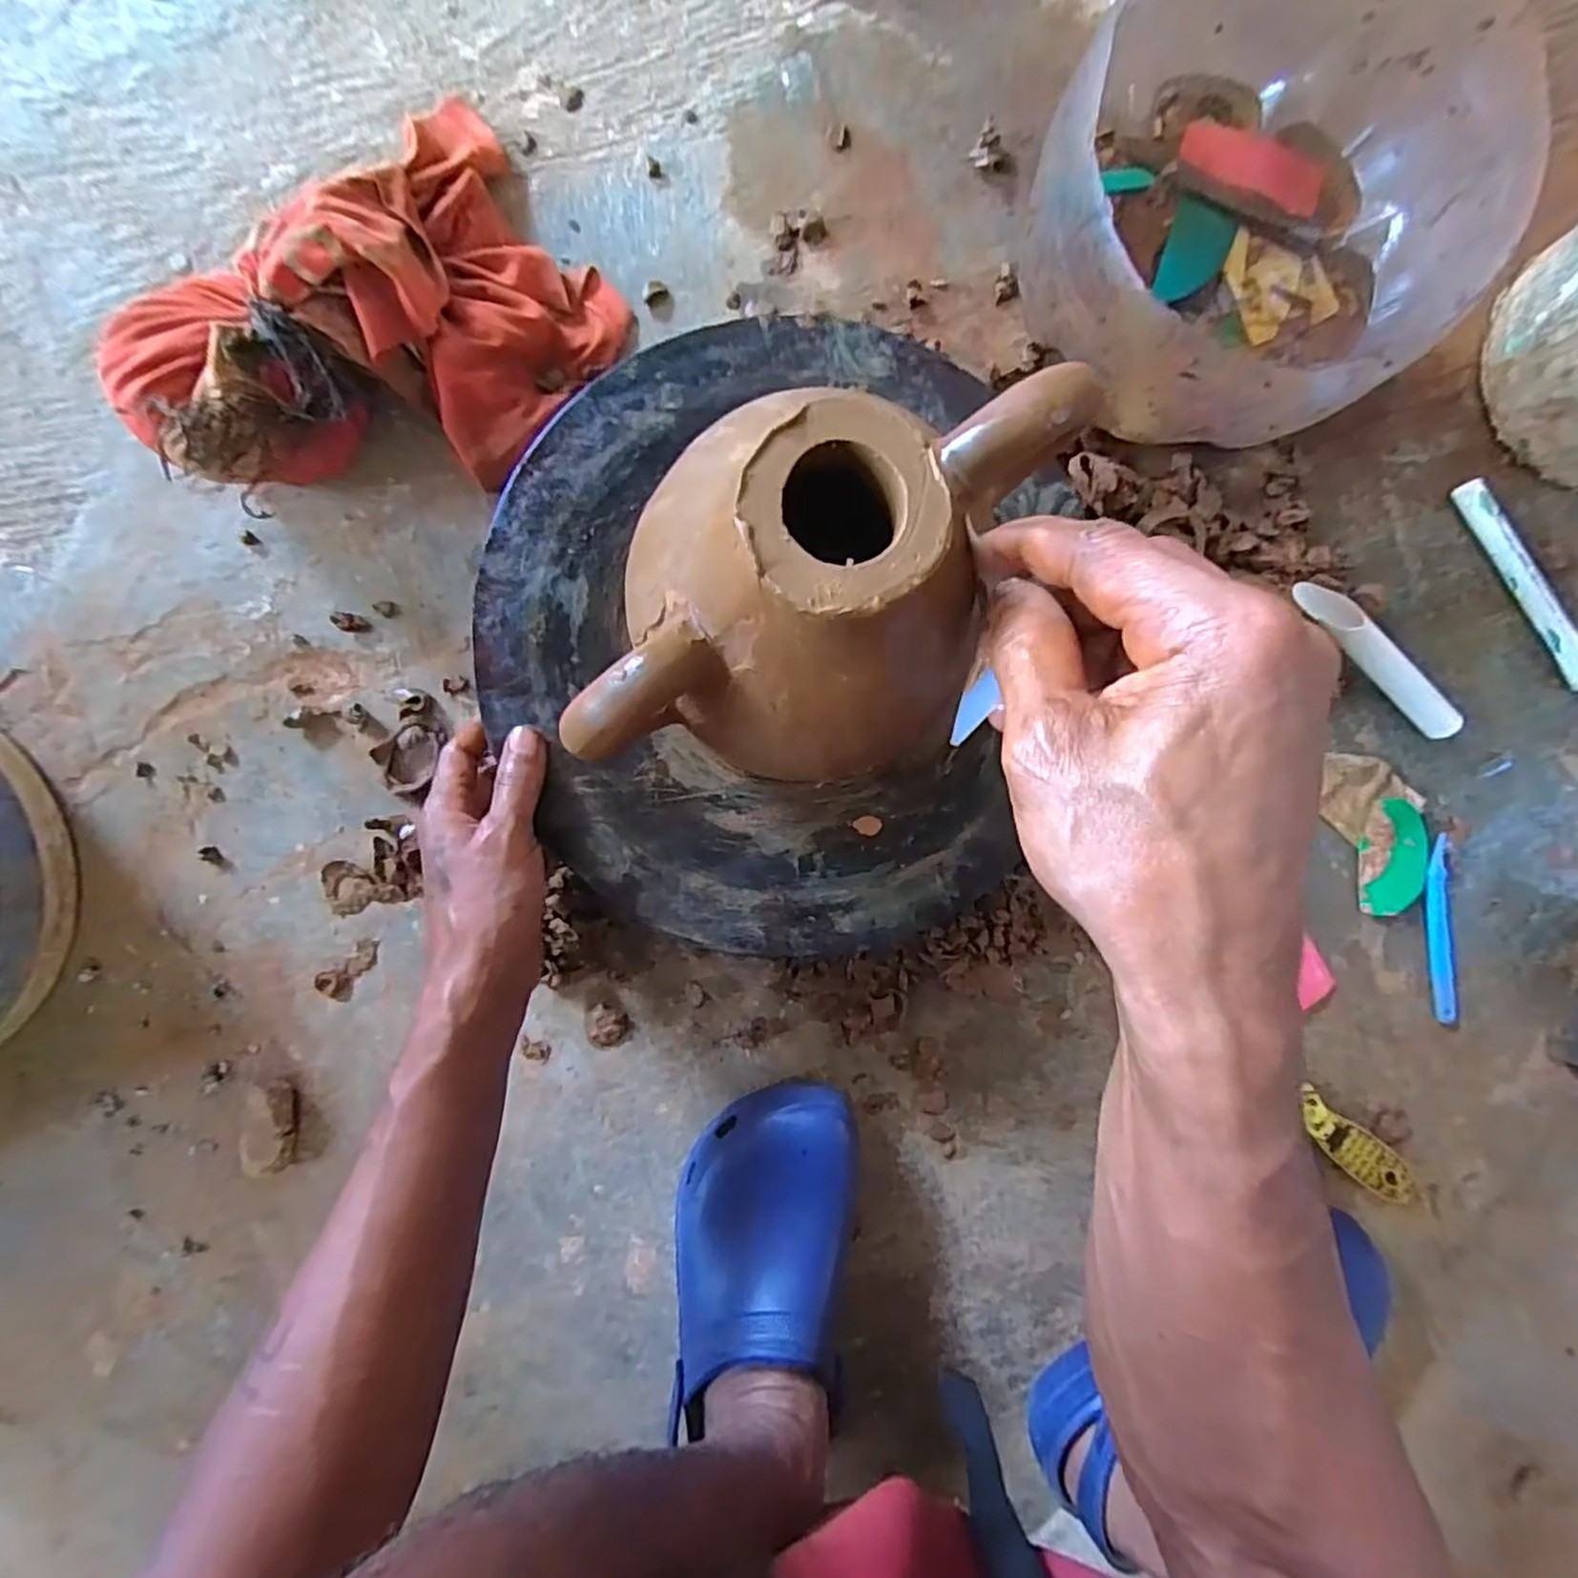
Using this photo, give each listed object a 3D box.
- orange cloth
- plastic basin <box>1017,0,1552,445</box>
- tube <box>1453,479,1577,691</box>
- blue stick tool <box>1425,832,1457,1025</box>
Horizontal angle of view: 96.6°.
[{"bbox_3d":[-0.239,-0.272,0.412,0.186,0.083,0.271,45,89,-3],"label":"orange cloth"},{"bbox_3d":[0.267,-0.331,0.418,0.230,0.127,0.252,0,92,-3],"label":"plastic basin"},{"bbox_3d":[0.521,-0.138,0.492,0.175,0.018,0.011,53,46,-4],"label":"tube"},{"bbox_3d":[0.462,0.101,0.498,0.015,0.004,0.135,-5,95,18],"label":"blue stick tool"}]

